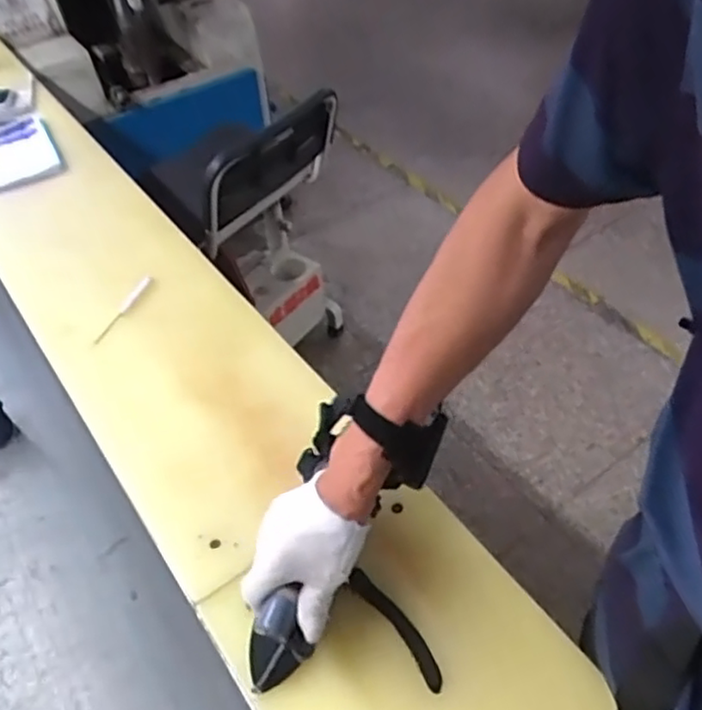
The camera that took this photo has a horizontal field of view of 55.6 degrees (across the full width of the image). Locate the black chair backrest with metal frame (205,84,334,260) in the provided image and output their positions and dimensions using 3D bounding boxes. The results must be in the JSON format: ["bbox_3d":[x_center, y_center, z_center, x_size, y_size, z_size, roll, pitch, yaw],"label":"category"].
[{"bbox_3d":[-0.162,-0.386,1.382,0.050,0.262,0.380,34,49,10],"label":"black chair backrest with metal frame"}]

